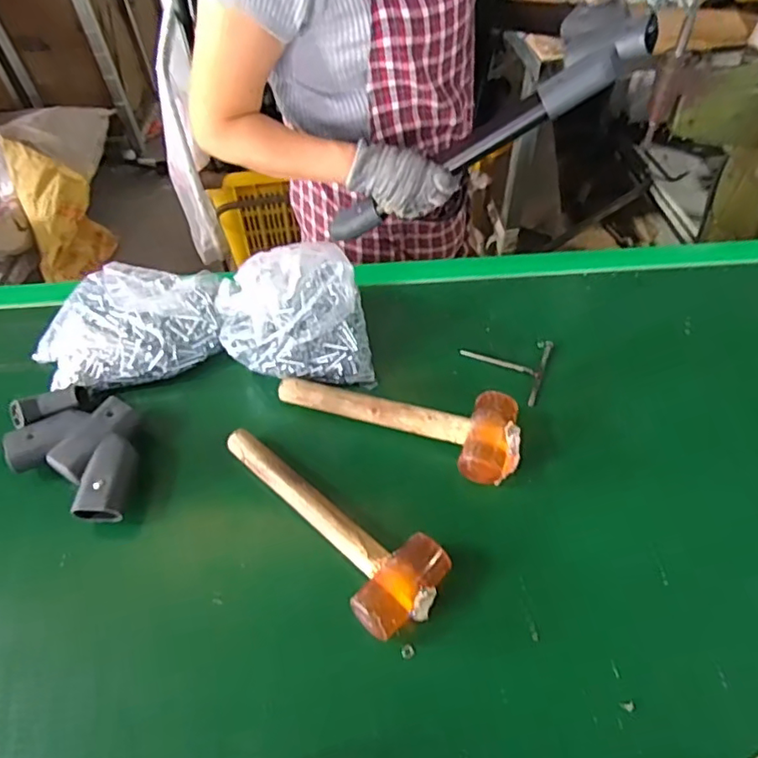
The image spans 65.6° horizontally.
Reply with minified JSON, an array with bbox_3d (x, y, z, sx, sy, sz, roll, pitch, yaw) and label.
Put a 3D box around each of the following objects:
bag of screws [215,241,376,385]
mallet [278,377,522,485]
[{"bbox_3d":[-0.104,-0.079,0.688,0.175,0.176,0.087,-4,53,0],"label":"bag of screws"},{"bbox_3d":[0.022,0.036,0.679,0.285,0.051,0.095,17,56,15],"label":"mallet"}]

